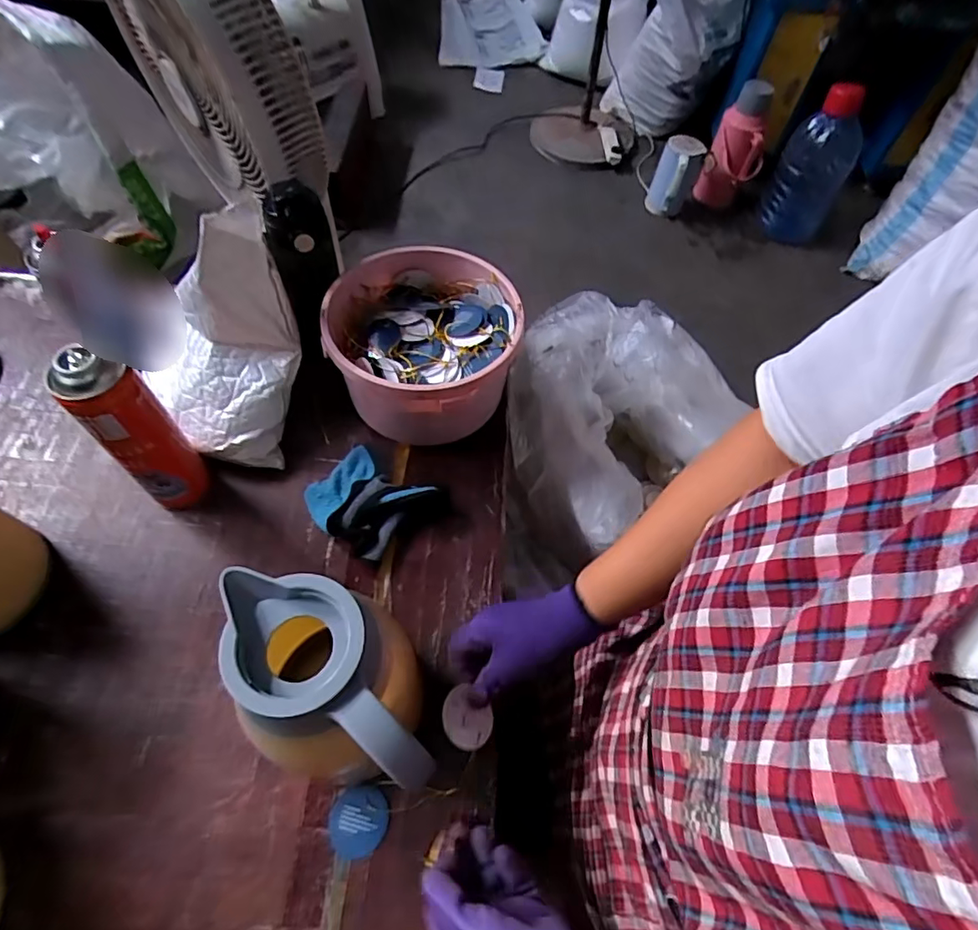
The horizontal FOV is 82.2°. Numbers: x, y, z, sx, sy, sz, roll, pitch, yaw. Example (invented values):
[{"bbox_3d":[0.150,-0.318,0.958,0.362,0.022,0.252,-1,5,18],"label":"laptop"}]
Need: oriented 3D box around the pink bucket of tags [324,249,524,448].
[{"bbox_3d":[-0.078,-0.137,0.677,0.209,0.124,0.223,-4,56,-6],"label":"pink bucket of tags"}]

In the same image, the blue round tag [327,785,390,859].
[{"bbox_3d":[-0.112,0.306,0.483,0.049,0.005,0.051,1,56,-2],"label":"blue round tag"}]

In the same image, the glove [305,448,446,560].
[{"bbox_3d":[-0.135,0.041,0.624,0.130,0.042,0.103,31,60,17],"label":"glove"}]

